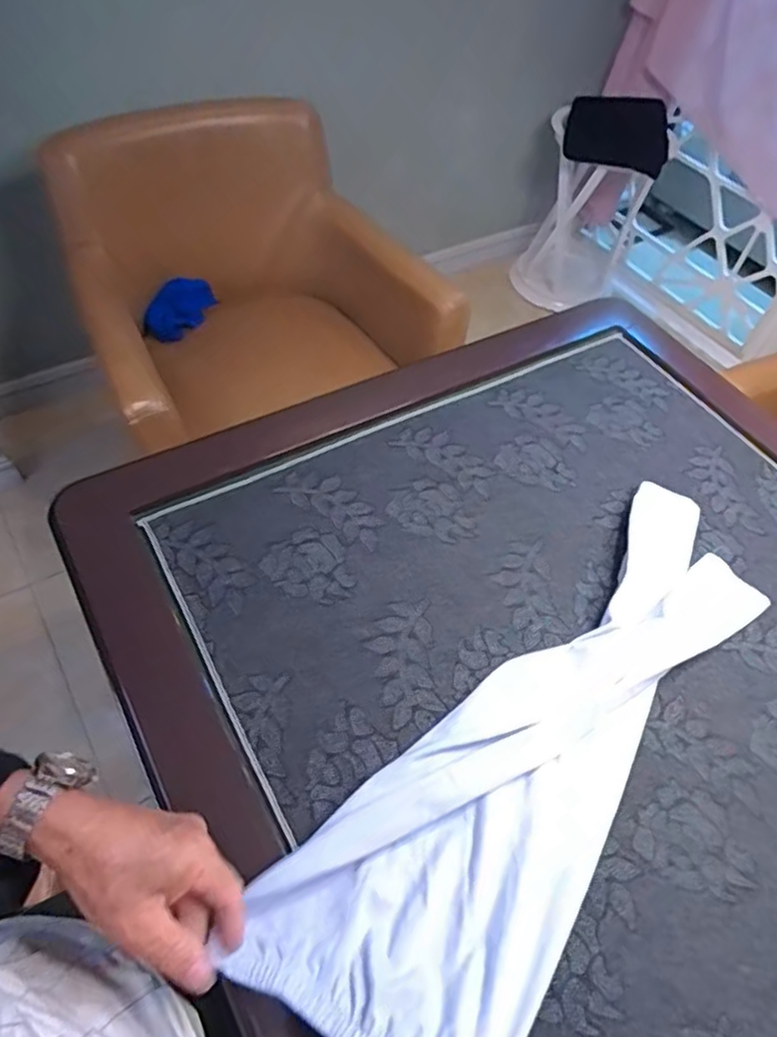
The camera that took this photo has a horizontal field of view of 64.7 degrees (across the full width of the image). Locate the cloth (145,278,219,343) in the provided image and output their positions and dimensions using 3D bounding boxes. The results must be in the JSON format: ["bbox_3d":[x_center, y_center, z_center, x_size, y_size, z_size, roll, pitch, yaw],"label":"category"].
[{"bbox_3d":[-0.449,-0.447,1.335,0.162,0.134,0.063,-17,58,-17],"label":"cloth"}]

